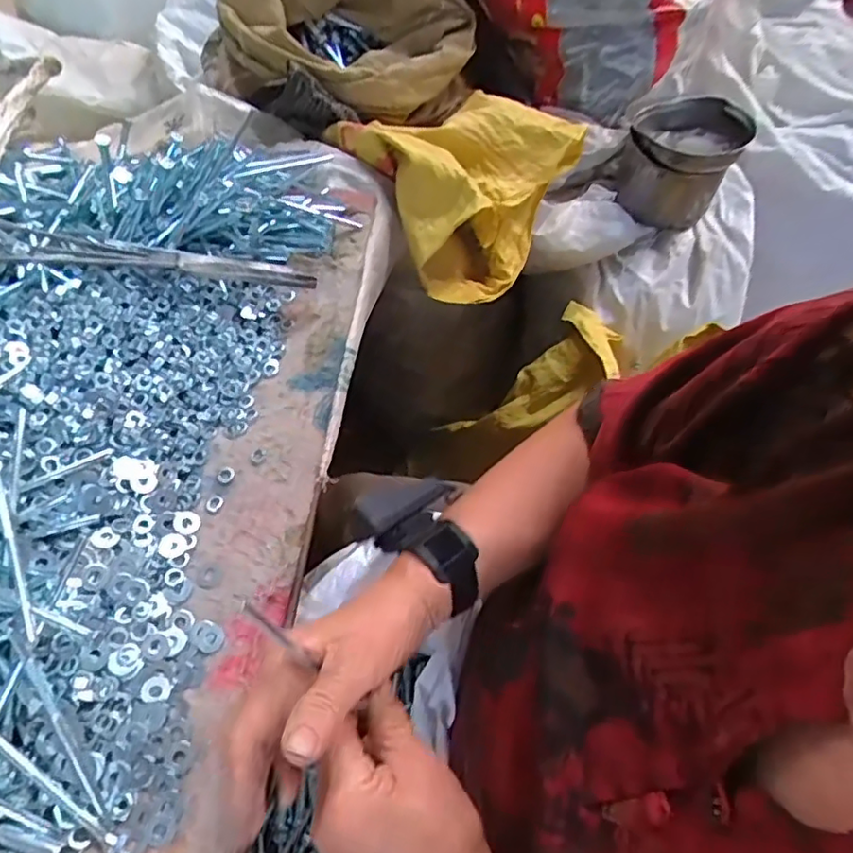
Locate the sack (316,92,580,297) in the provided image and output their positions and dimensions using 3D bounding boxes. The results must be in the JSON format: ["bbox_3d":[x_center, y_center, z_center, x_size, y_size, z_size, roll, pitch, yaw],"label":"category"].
[{"bbox_3d":[0.060,-0.298,0.733,0.267,0.168,0.221,-28,64,-16],"label":"sack"}]

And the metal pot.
[{"bbox_3d":[0.345,-0.361,0.830,0.149,0.118,0.161,0,60,0],"label":"metal pot"}]

